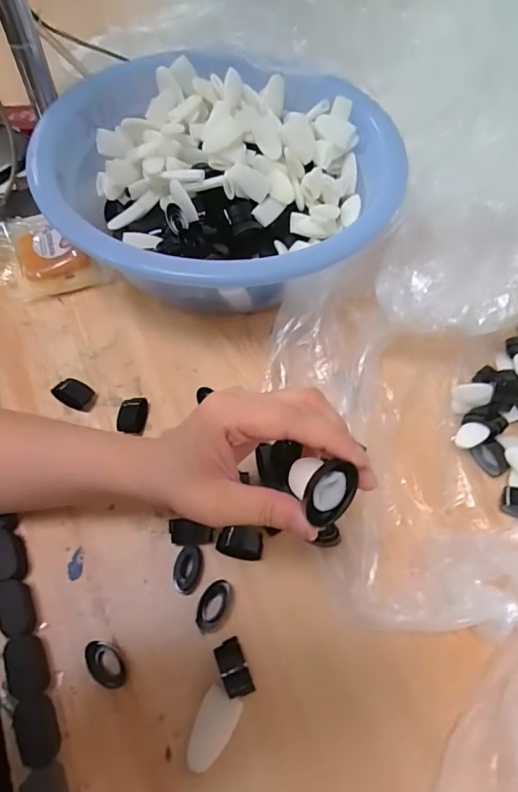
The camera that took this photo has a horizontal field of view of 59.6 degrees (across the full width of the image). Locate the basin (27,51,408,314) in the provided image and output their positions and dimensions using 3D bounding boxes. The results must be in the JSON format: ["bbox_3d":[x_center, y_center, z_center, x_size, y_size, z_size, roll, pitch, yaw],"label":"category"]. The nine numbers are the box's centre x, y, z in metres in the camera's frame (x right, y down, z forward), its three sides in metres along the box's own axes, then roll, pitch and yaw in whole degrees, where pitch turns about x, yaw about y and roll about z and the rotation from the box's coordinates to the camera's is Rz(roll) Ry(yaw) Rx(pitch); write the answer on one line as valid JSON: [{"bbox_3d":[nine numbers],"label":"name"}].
[{"bbox_3d":[-0.048,-0.209,0.465,0.336,0.118,0.326,1,61,-2],"label":"basin"}]

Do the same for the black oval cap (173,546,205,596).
[{"bbox_3d":[-0.052,0.128,0.333,0.021,0.009,0.032,16,61,7],"label":"black oval cap"}]

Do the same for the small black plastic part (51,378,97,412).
[{"bbox_3d":[-0.164,0.000,0.403,0.033,0.020,0.024,22,62,10],"label":"small black plastic part"}]

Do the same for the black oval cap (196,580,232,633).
[{"bbox_3d":[-0.031,0.148,0.318,0.019,0.022,0.034,33,64,20],"label":"black oval cap"}]

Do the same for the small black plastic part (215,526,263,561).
[{"bbox_3d":[-0.014,0.111,0.340,0.034,0.023,0.019,7,61,2],"label":"small black plastic part"}]

